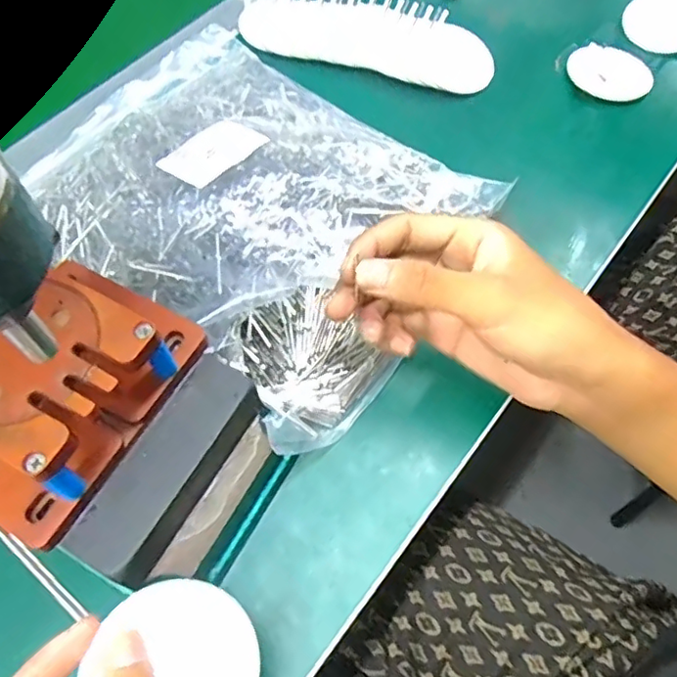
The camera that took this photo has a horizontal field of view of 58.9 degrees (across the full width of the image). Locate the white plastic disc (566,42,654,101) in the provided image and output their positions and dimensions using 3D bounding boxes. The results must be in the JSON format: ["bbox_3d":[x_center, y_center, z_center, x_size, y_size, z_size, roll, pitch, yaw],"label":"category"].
[{"bbox_3d":[0.209,-0.204,0.463,0.062,0.012,0.062,-1,60,2],"label":"white plastic disc"}]

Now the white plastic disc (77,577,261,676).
[{"bbox_3d":[-0.060,0.121,0.223,0.062,0.004,0.057,8,66,-19],"label":"white plastic disc"}]

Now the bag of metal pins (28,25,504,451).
[{"bbox_3d":[-0.059,-0.093,0.376,0.285,0.050,0.222,36,67,21],"label":"bag of metal pins"}]

